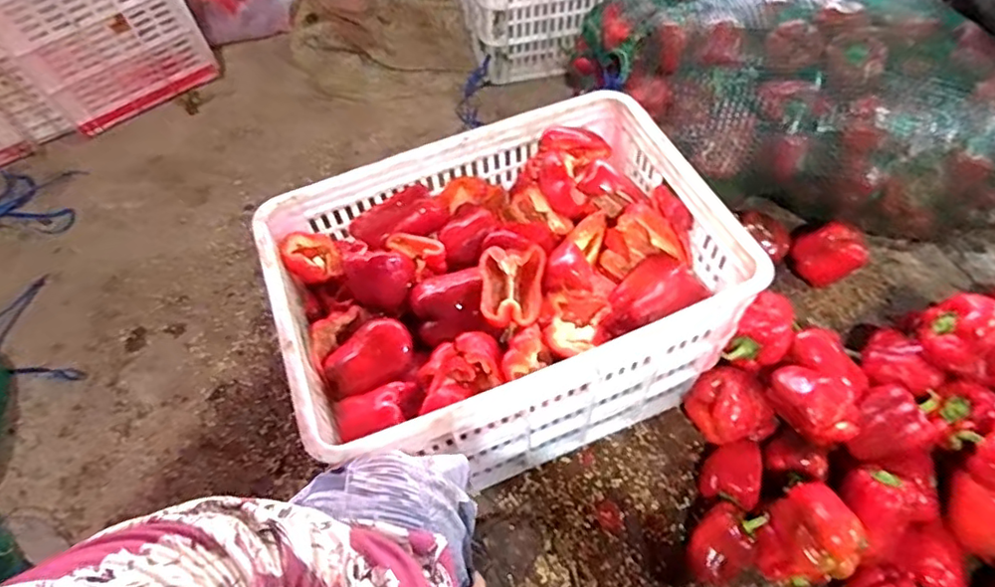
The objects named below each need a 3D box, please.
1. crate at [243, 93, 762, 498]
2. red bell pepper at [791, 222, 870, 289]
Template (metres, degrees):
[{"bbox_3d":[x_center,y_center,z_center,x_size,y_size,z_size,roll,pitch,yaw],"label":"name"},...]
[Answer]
[{"bbox_3d":[0.006,0.007,0.770,0.501,0.258,0.367,-20,63,-9],"label":"crate"},{"bbox_3d":[0.510,-0.058,0.912,0.090,0.086,0.075,-8,62,-3],"label":"red bell pepper"}]

